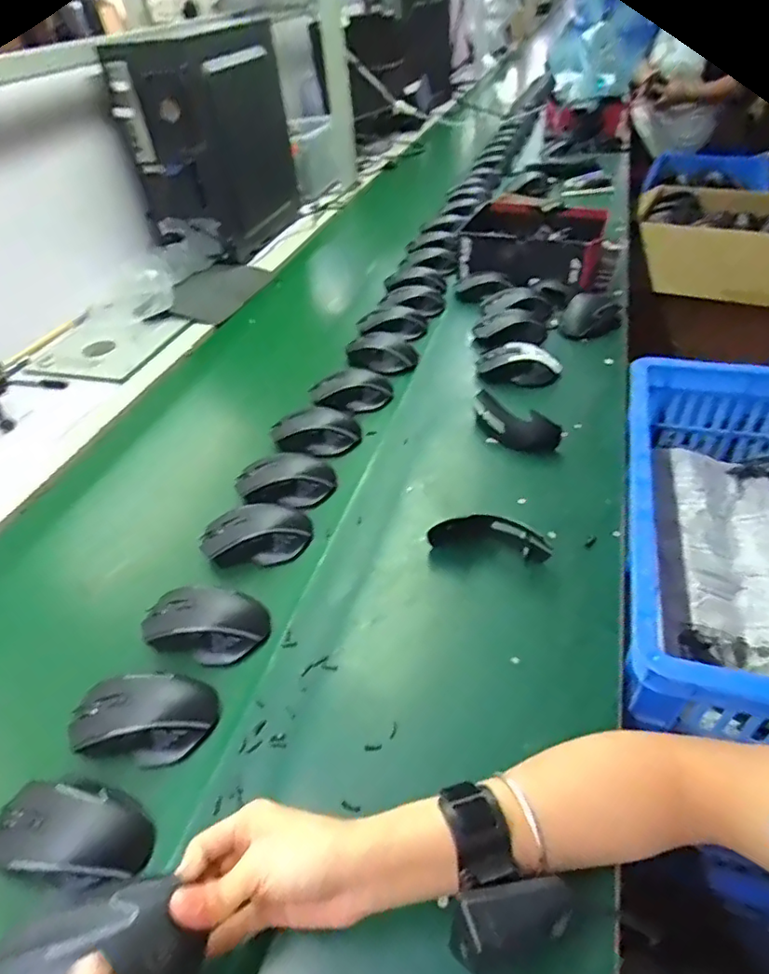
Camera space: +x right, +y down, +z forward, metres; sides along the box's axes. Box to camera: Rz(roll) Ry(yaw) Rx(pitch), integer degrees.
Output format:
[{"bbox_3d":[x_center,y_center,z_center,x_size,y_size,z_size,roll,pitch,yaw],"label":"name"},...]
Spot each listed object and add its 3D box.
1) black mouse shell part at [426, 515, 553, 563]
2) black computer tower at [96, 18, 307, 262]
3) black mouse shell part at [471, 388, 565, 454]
[{"bbox_3d":[0.107,0.050,0.586,0.121,0.045,0.032,5,44,10],"label":"black mouse shell part"},{"bbox_3d":[-0.351,-0.705,1.196,0.203,0.383,0.317,8,45,14],"label":"black computer tower"},{"bbox_3d":[0.162,-0.076,0.727,0.120,0.050,0.038,25,50,28],"label":"black mouse shell part"}]

